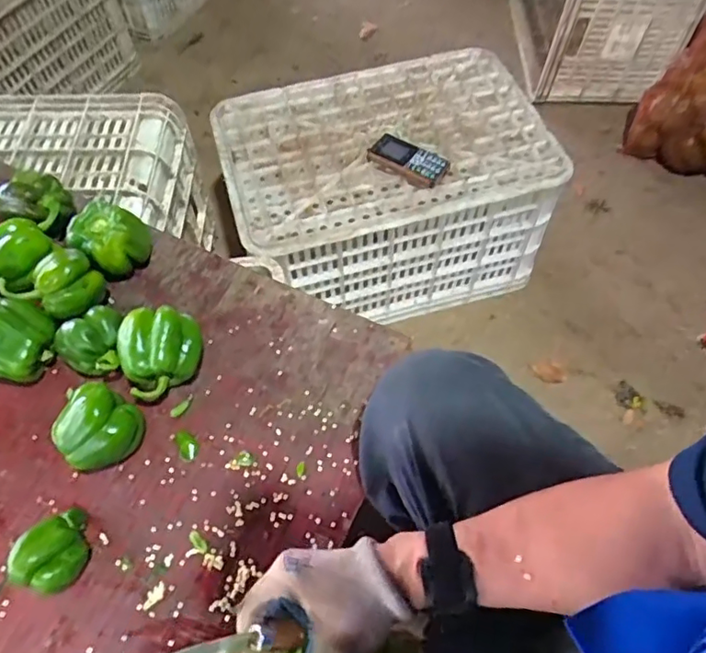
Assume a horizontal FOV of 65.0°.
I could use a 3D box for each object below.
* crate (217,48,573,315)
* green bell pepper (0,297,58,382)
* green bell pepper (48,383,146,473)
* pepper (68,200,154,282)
[{"bbox_3d":[0.043,-0.231,0.971,0.480,0.275,0.348,-16,61,-10],"label":"crate"},{"bbox_3d":[-0.354,0.017,0.582,0.079,0.072,0.079,31,64,16],"label":"green bell pepper"},{"bbox_3d":[-0.251,0.098,0.540,0.075,0.071,0.072,0,60,-1],"label":"green bell pepper"},{"bbox_3d":[-0.279,-0.097,0.652,0.065,0.085,0.083,40,67,20],"label":"pepper"}]

